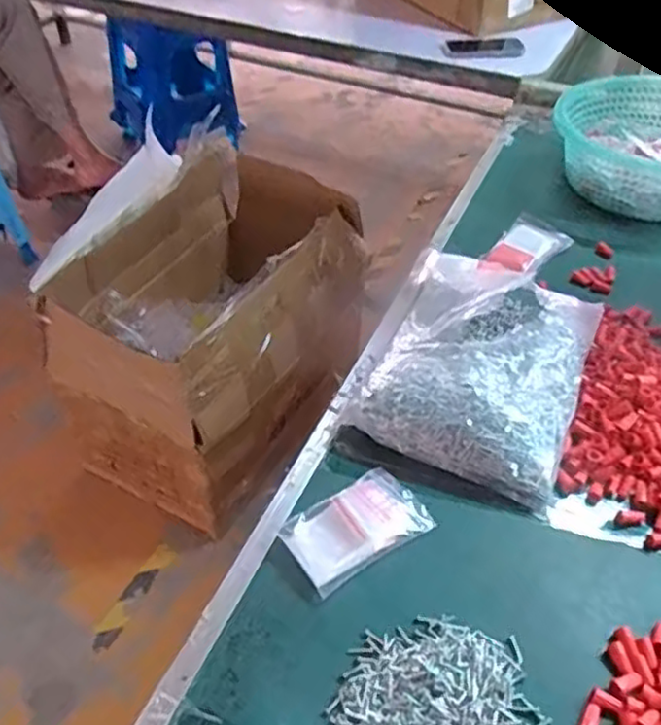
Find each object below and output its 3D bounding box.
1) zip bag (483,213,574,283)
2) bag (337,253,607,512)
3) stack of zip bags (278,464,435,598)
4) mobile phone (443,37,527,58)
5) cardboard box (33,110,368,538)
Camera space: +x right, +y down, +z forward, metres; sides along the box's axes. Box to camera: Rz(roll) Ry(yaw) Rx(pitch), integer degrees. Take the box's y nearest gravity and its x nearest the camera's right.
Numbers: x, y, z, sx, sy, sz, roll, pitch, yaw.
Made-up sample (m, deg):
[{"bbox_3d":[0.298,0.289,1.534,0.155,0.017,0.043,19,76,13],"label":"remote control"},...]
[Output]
[{"bbox_3d":[0.245,-0.145,0.881,0.073,0.015,0.137,30,52,27],"label":"zip bag"},{"bbox_3d":[0.160,-0.024,0.710,0.198,0.076,0.309,18,47,17],"label":"bag"},{"bbox_3d":[0.022,0.139,0.591,0.117,0.008,0.072,-26,50,-24],"label":"stack of zip bags"},{"bbox_3d":[0.303,-0.622,1.377,0.158,0.011,0.081,-2,44,-3],"label":"mobile phone"},{"bbox_3d":[-0.235,-0.109,1.505,0.450,0.463,0.685,21,48,20],"label":"cardboard box"}]

